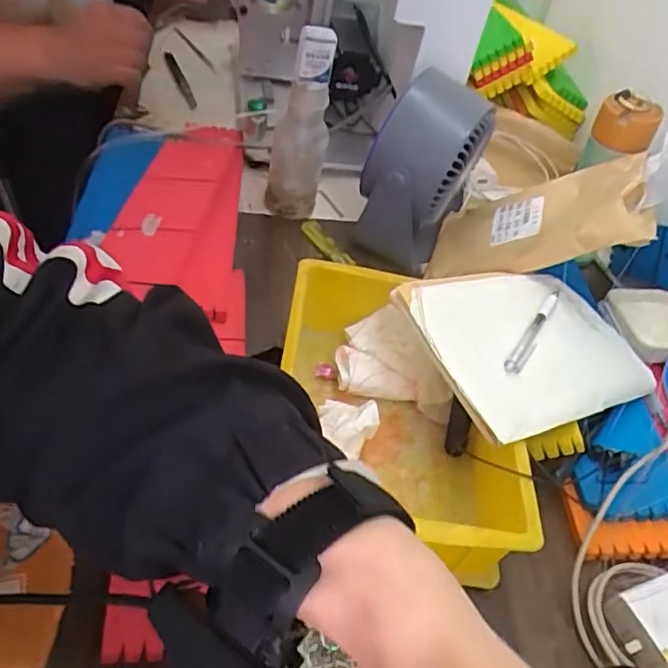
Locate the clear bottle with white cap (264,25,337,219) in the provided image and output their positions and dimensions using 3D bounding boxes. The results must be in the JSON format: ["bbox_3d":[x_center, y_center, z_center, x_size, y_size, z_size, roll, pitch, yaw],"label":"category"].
[{"bbox_3d":[-0.036,-0.215,0.662,0.057,0.194,0.048,5,45,-10],"label":"clear bottle with white cap"}]

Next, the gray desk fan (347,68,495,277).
[{"bbox_3d":[0.091,-0.169,0.657,0.109,0.180,0.113,22,45,8],"label":"gray desk fan"}]

